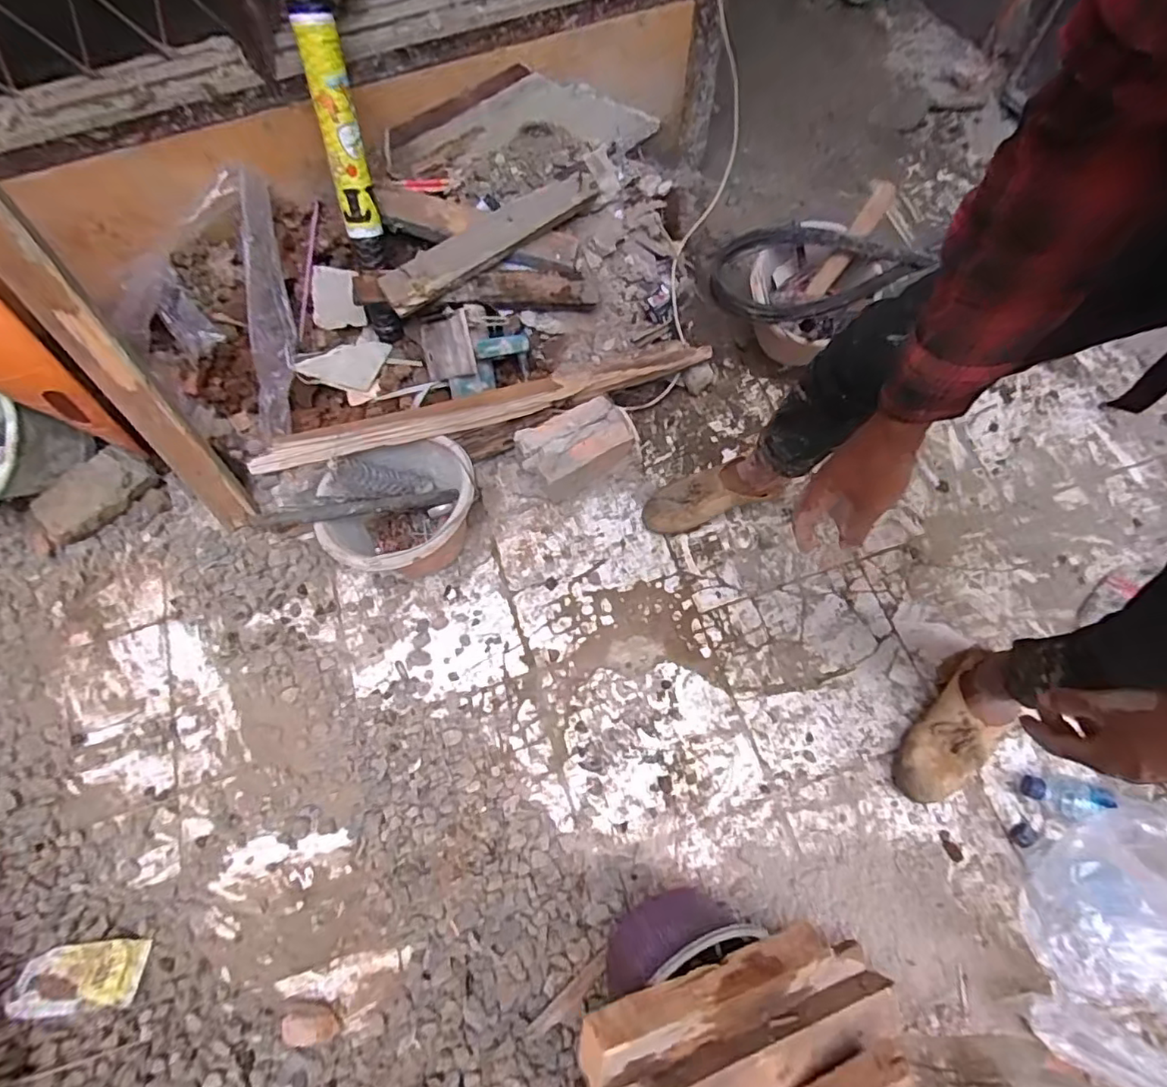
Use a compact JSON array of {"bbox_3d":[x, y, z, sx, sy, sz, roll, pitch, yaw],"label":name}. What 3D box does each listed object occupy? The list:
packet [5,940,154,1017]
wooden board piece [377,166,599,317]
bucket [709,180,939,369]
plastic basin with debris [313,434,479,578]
[{"bbox_3d":[-0.697,0.600,0.798,0.149,0.014,0.082,1,38,-10],"label":"packet"},{"bbox_3d":[-0.155,-0.529,0.991,0.417,0.070,0.027,-36,36,-9],"label":"wooden board piece"},{"bbox_3d":[0.414,-0.463,1.087,0.322,0.206,0.209,-22,69,-5],"label":"bucket"},{"bbox_3d":[-0.294,-0.046,0.979,0.248,0.185,0.226,-1,69,3],"label":"plastic basin with debris"}]

